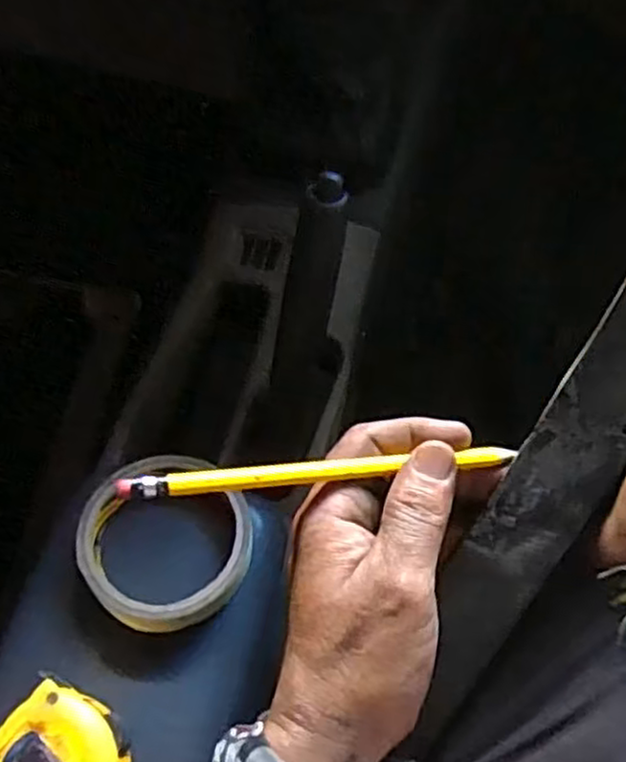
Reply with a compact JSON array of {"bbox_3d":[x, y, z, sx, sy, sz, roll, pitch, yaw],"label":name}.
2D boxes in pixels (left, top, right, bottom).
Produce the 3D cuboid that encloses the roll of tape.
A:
[{"bbox_3d":[-0.079,0.080,0.383,0.083,0.028,0.093,-42,71,-14],"label":"roll of tape"}]

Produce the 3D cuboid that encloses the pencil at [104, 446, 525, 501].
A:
[{"bbox_3d":[0.006,0.035,0.291,0.161,0.009,0.009,-2,65,-18],"label":"pencil"}]

